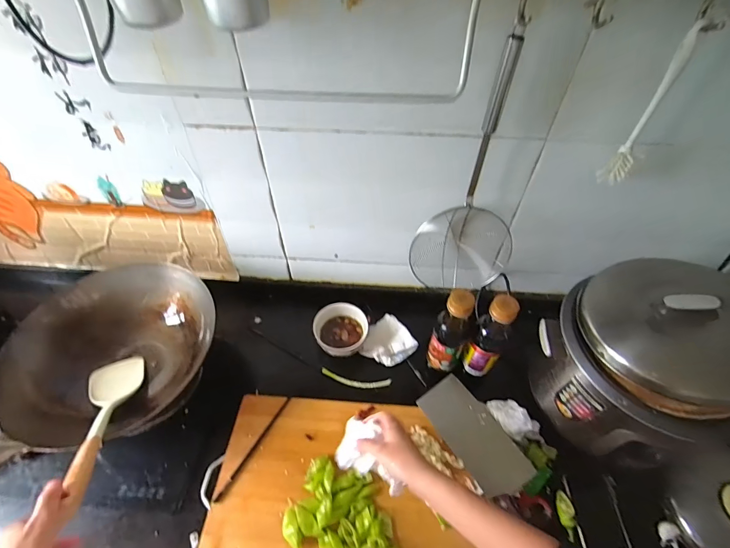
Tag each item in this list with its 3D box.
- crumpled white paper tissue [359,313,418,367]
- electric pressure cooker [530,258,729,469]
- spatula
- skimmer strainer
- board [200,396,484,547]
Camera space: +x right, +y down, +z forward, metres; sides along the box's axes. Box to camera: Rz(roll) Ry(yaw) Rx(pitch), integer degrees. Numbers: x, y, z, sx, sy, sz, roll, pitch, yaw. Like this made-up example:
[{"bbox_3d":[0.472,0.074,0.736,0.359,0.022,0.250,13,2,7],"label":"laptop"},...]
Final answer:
[{"bbox_3d":[0.049,0.151,0.795,0.104,0.023,0.105,-33,58,-27],"label":"crumpled white paper tissue"},{"bbox_3d":[0.442,0.136,0.585,0.239,0.278,0.243,-24,54,-21],"label":"electric pressure cooker"},{"bbox_3d":[-0.416,0.220,0.567,0.088,0.040,0.361,-24,18,-21],"label":"spatula"},{"bbox_3d":[0.189,-0.138,0.606,0.183,0.443,0.063,1,49,-1],"label":"skimmer strainer"},{"bbox_3d":[-0.034,0.362,0.601,0.423,0.032,0.297,4,49,2],"label":"board"}]

